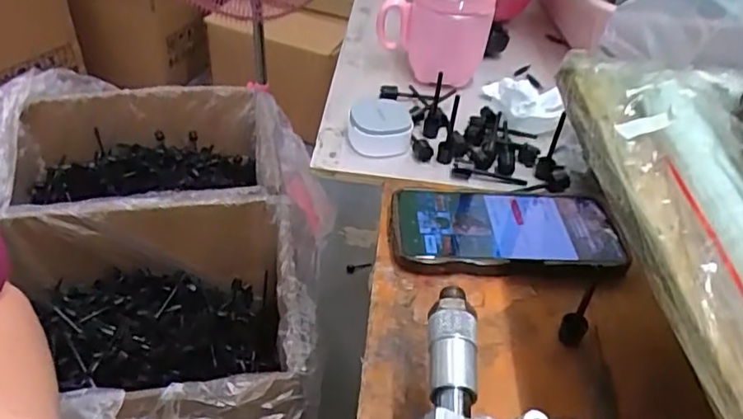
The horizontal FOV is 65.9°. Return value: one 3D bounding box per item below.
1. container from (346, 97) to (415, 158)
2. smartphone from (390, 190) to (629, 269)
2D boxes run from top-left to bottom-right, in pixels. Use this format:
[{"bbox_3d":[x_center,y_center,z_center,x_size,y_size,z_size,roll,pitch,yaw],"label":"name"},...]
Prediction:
[{"bbox_3d":[0.007,-0.074,0.503,0.053,0.026,0.056,5,41,-1],"label":"container"},{"bbox_3d":[0.098,0.011,0.420,0.162,0.011,0.077,2,41,-4],"label":"smartphone"}]

